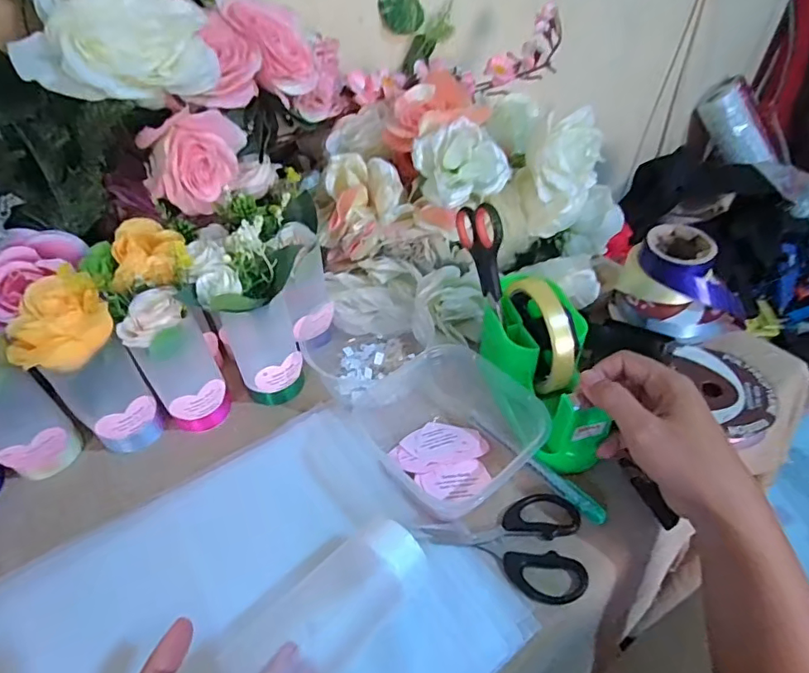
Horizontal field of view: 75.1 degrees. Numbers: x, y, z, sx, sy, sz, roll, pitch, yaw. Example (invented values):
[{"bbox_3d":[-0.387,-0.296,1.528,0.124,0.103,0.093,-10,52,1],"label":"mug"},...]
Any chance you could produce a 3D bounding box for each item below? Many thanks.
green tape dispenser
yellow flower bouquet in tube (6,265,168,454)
[{"bbox_3d":[0.100,0.023,0.400,0.052,0.098,0.137,-19,47,-16],"label":"green tape dispenser"},{"bbox_3d":[-0.237,0.029,0.400,0.064,0.149,0.053,-25,50,-24],"label":"yellow flower bouquet in tube"}]

